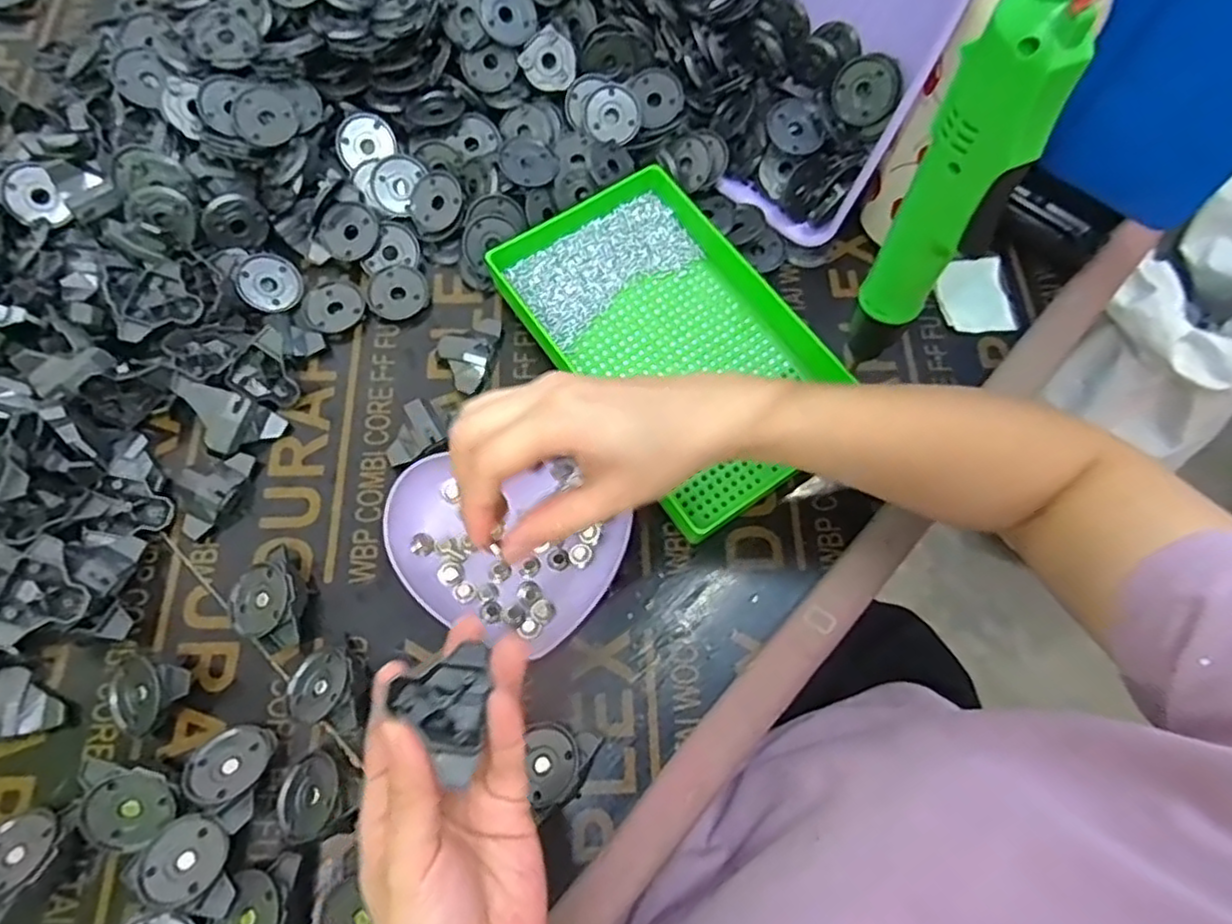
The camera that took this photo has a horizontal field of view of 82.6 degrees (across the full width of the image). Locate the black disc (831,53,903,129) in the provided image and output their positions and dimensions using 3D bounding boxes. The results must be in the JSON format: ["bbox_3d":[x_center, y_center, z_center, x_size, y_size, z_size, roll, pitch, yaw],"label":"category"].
[{"bbox_3d":[0.185,-0.275,0.517,0.045,0.048,0.006,57,32,-14],"label":"black disc"}]

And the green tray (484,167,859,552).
[{"bbox_3d":[0.039,-0.091,0.494,0.153,0.035,0.253,-35,74,-15],"label":"green tray"}]

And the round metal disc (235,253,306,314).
[{"bbox_3d":[-0.253,-0.131,0.513,0.044,0.004,0.044,6,77,-26],"label":"round metal disc"}]

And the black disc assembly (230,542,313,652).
[{"bbox_3d":[-0.209,0.086,0.424,0.042,0.024,0.056,-30,73,-13],"label":"black disc assembly"}]

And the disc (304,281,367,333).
[{"bbox_3d":[-0.205,-0.113,0.513,0.040,0.004,0.038,1,69,-2],"label":"disc"}]

